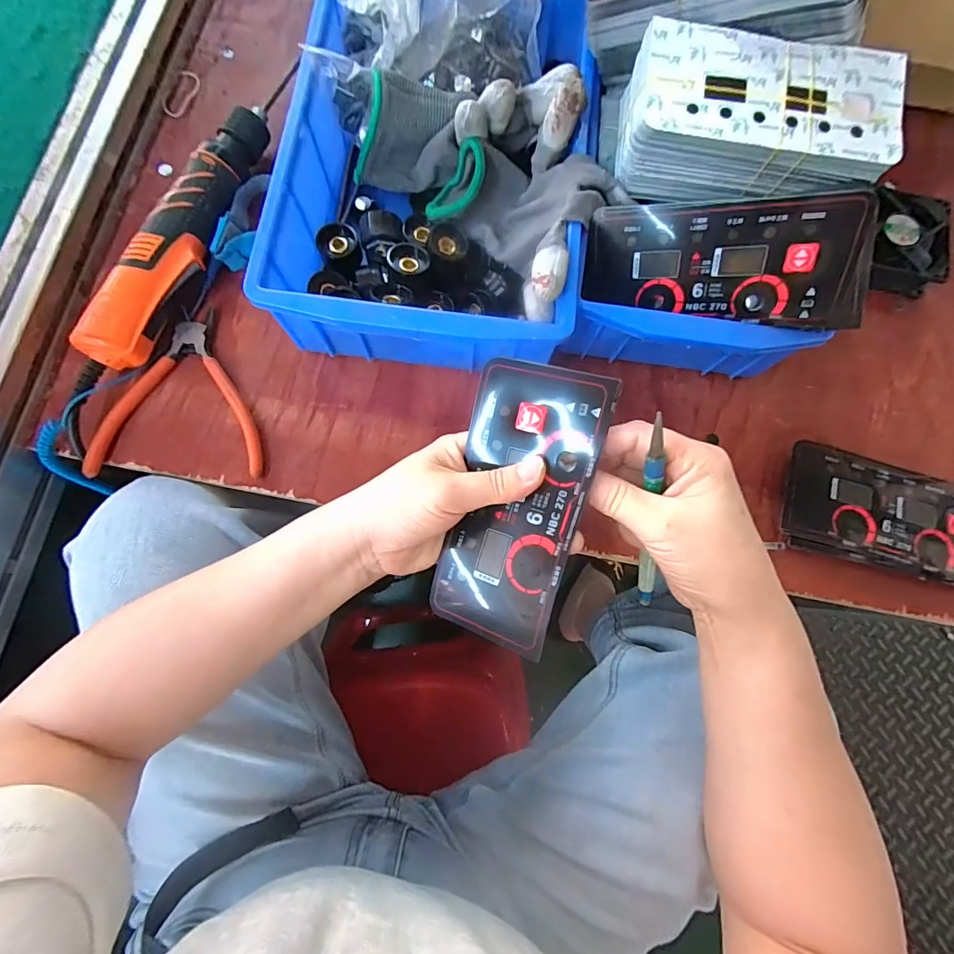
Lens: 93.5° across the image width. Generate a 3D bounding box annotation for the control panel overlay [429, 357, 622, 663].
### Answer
[{"bbox_3d":[0.021,0.014,0.247,0.071,0.010,0.150,17,93,21],"label":"control panel overlay"}]

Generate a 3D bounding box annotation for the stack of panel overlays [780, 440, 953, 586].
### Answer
[{"bbox_3d":[0.310,0.032,0.334,0.163,0.019,0.078,16,77,2],"label":"stack of panel overlays"}]

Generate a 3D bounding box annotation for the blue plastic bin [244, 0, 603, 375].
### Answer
[{"bbox_3d":[-0.024,-0.226,0.334,0.204,0.082,0.291,7,77,0],"label":"blue plastic bin"}]

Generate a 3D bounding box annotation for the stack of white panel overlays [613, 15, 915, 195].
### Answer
[{"bbox_3d":[0.169,-0.219,0.281,0.157,0.048,0.074,10,77,1],"label":"stack of white panel overlays"}]

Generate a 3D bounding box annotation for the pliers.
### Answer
[{"bbox_3d":[-0.221,-0.065,0.340,0.118,0.013,0.130,-2,77,-2],"label":"pliers"}]

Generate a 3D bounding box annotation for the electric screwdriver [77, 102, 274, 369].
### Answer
[{"bbox_3d":[-0.226,-0.189,0.349,0.041,0.039,0.230,22,78,3],"label":"electric screwdriver"}]

